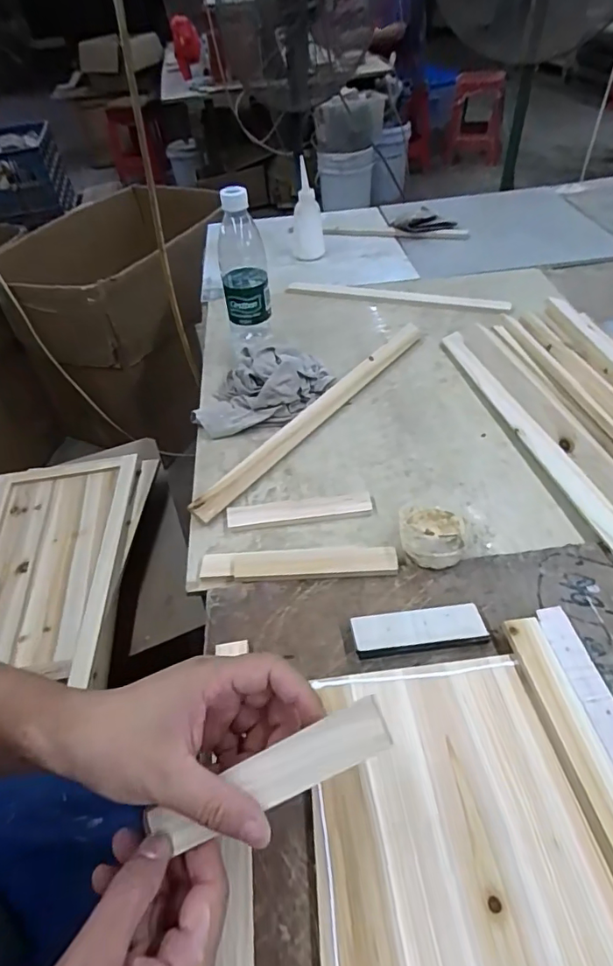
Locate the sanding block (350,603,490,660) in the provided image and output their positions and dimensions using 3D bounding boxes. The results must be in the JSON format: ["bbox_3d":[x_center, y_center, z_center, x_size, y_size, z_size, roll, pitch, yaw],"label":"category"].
[{"bbox_3d":[0.096,0.128,0.439,0.111,0.018,0.036,-8,47,-3],"label":"sanding block"}]

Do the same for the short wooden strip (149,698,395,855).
[{"bbox_3d":[-0.024,0.168,0.285,0.157,0.012,0.026,-32,47,11],"label":"short wooden strip"}]

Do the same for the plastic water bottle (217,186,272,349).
[{"bbox_3d":[-0.084,-0.278,0.693,0.061,0.218,0.055,-7,47,-2],"label":"plastic water bottle"}]

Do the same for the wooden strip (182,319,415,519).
[{"bbox_3d":[0.020,-0.097,0.654,0.027,0.016,0.436,30,56,28],"label":"wooden strip"}]

